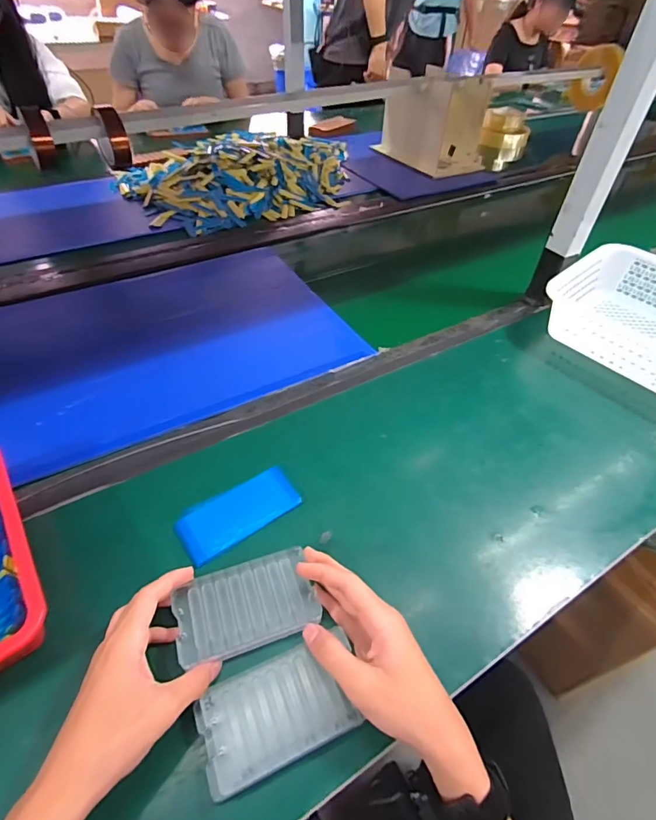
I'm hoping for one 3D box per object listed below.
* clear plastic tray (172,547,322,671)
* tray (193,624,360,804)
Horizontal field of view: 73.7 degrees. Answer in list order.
[{"bbox_3d":[-0.071,0.170,0.384,0.116,0.009,0.073,-14,49,-17],"label":"clear plastic tray"},{"bbox_3d":[-0.035,0.227,0.336,0.122,0.012,0.071,-15,49,-19],"label":"tray"}]

